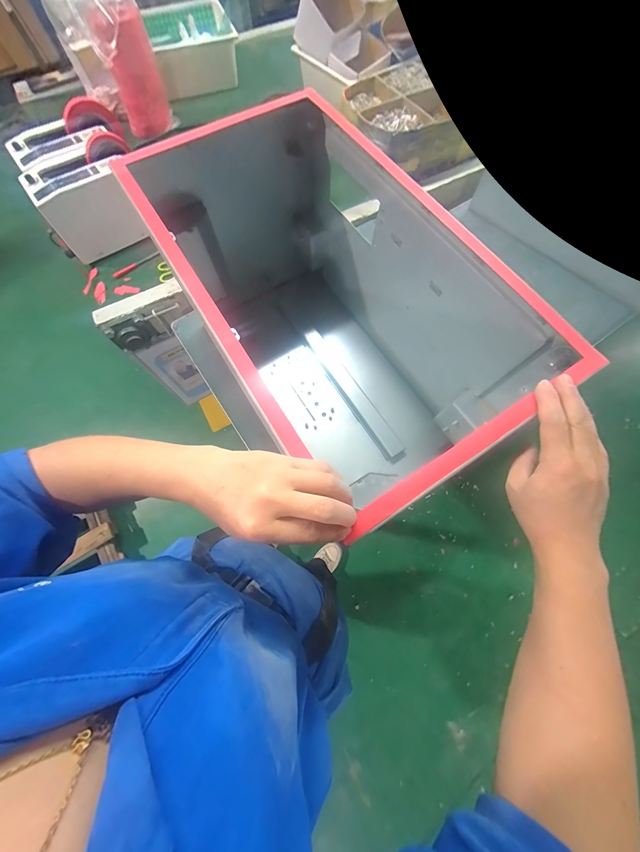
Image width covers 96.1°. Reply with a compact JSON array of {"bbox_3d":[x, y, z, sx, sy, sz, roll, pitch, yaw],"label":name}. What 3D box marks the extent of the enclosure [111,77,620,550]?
[{"bbox_3d":[0.001,-0.168,0.487,0.292,0.345,0.588,-32,73,-9],"label":"enclosure"}]

